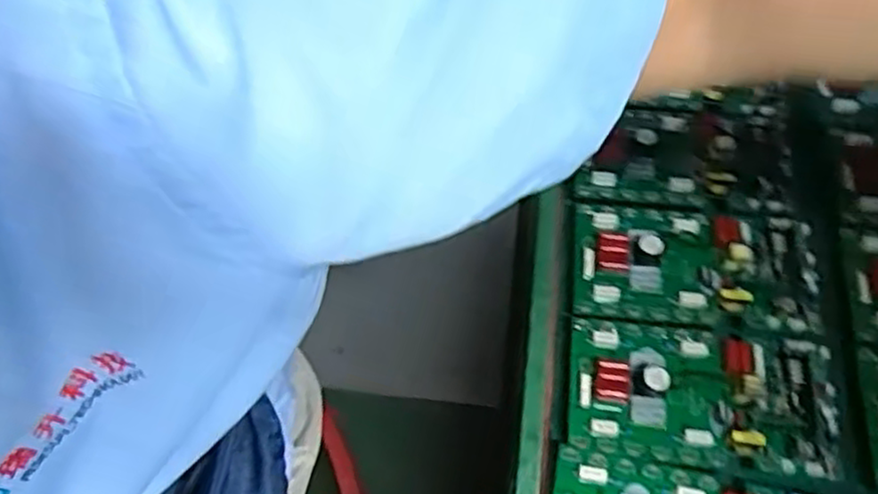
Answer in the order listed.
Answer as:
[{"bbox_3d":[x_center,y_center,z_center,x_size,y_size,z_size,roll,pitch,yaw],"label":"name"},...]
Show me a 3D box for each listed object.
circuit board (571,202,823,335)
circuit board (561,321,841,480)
[{"bbox_3d":[0.253,0.011,0.696,0.235,0.030,0.130,4,59,5],"label":"circuit board"},{"bbox_3d":[0.235,0.126,0.628,0.230,0.031,0.120,6,59,6],"label":"circuit board"}]

